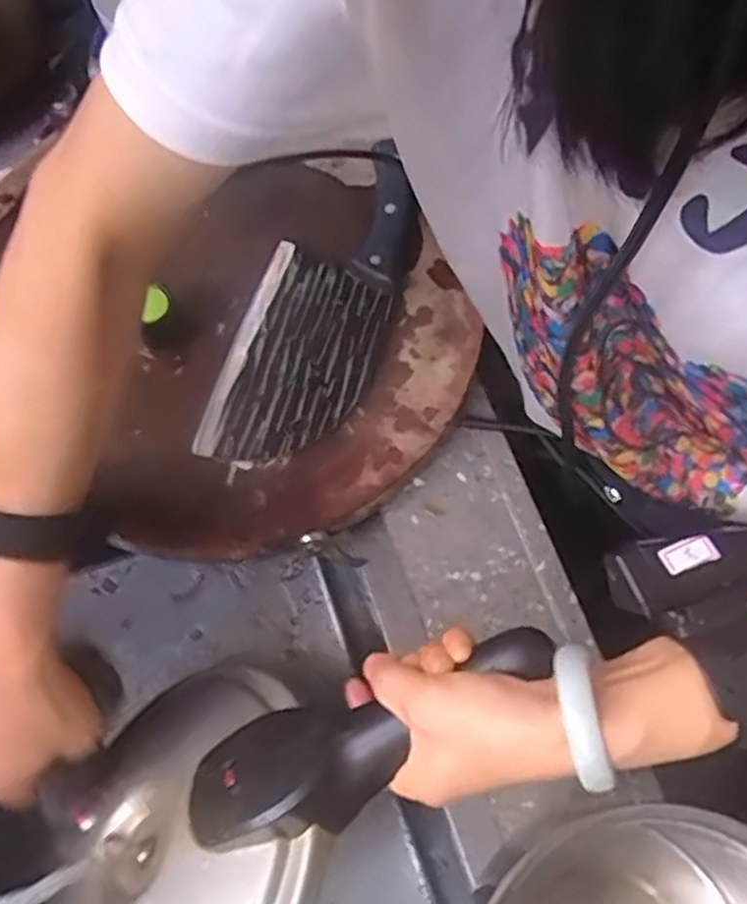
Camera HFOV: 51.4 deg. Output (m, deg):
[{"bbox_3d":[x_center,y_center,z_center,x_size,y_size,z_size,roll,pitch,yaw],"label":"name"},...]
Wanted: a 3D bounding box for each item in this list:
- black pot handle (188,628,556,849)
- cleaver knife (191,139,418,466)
[{"bbox_3d":[-0.003,0.139,0.381,0.193,0.029,0.059,-29,72,9],"label":"black pot handle"},{"bbox_3d":[-0.035,-0.096,0.501,0.089,0.029,0.227,18,70,5],"label":"cleaver knife"}]

